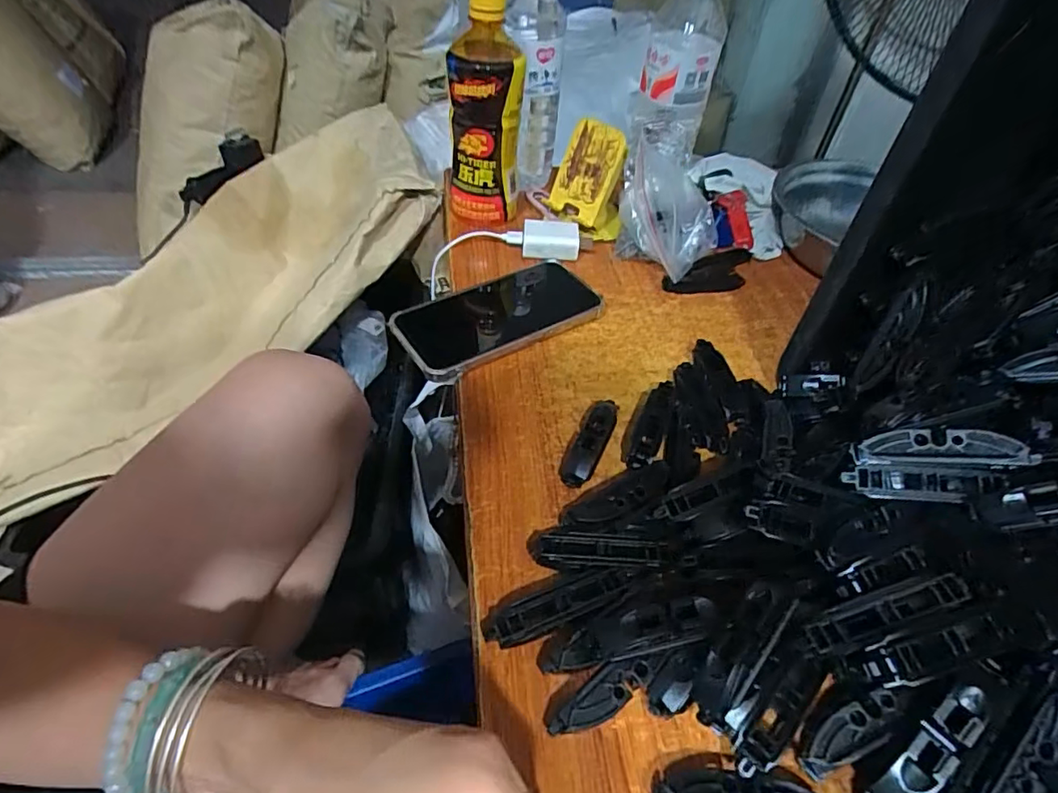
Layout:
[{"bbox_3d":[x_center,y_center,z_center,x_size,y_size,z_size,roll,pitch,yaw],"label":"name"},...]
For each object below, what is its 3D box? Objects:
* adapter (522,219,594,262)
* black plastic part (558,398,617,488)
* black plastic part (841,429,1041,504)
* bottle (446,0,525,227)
[{"bbox_3d":[0.028,-0.150,0.543,0.067,0.023,0.047,4,46,0],"label":"adapter"},{"bbox_3d":[0.042,0.027,0.381,0.024,0.017,0.076,19,48,14],"label":"black plastic part"},{"bbox_3d":[0.211,0.037,0.296,0.081,0.028,0.034,-7,44,16],"label":"black plastic part"},{"bbox_3d":[-0.042,-0.257,0.522,0.068,0.193,0.059,1,46,-3],"label":"bottle"}]

